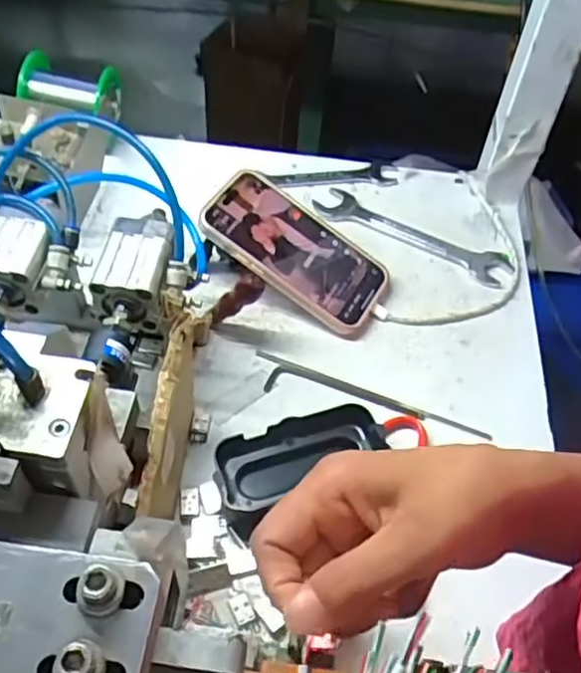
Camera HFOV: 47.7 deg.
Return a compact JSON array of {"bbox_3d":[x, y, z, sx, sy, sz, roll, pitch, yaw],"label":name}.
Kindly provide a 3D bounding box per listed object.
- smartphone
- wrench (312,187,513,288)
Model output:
[{"bbox_3d":[0.006,-0.071,0.523,0.150,0.013,0.080,35,62,-3],"label":"smartphone"},{"bbox_3d":[0.108,-0.091,0.581,0.178,0.013,0.052,21,53,12],"label":"wrench"}]

